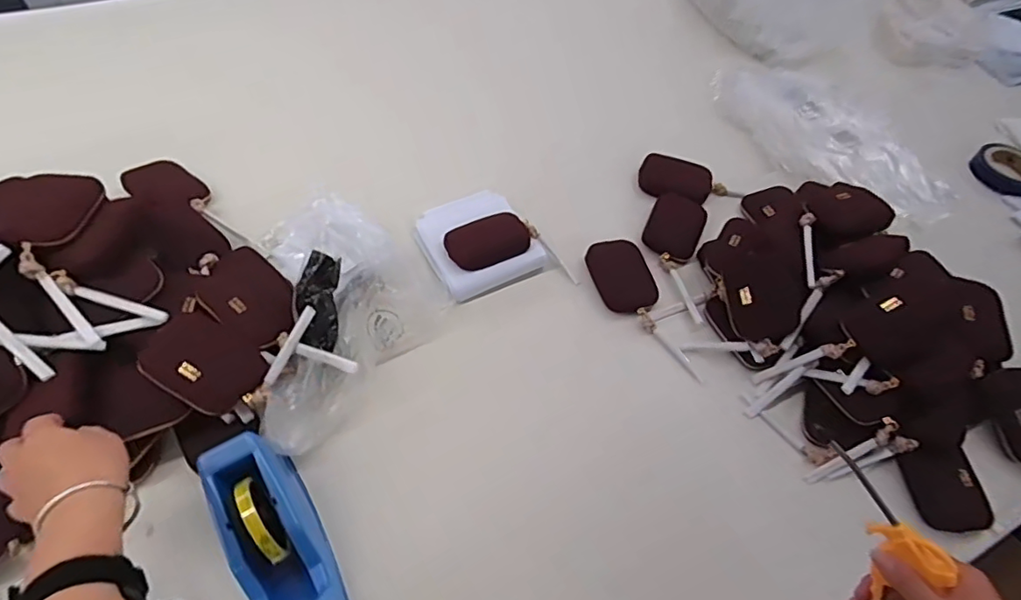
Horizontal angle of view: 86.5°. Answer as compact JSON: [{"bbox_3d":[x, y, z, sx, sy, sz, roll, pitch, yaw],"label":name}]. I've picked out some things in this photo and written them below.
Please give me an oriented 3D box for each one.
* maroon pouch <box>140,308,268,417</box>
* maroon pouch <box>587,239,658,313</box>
[{"bbox_3d":[-0.335,0.066,0.594,0.114,0.033,0.087,30,60,13],"label":"maroon pouch"},{"bbox_3d":[0.163,-0.034,0.788,0.087,0.027,0.111,-14,60,-13],"label":"maroon pouch"}]

